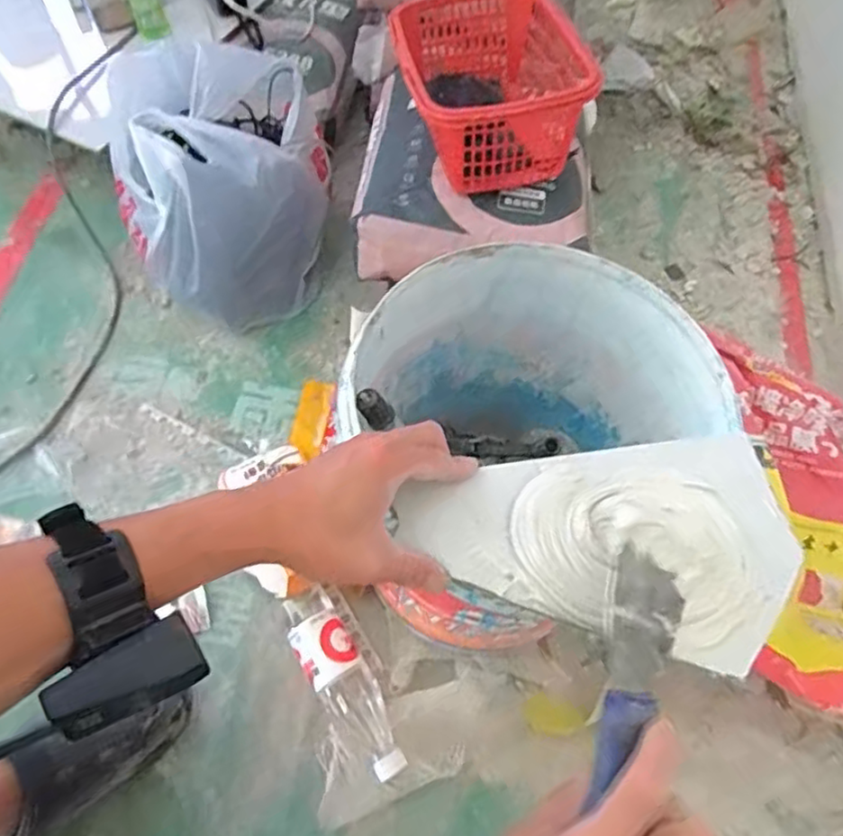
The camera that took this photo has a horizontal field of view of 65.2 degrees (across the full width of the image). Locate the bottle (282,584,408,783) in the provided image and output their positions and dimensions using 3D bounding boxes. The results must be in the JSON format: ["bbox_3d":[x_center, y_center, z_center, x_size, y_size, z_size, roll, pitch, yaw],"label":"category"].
[{"bbox_3d":[-0.082,0.273,0.694,0.062,0.052,0.209,-29,67,-18],"label":"bottle"}]

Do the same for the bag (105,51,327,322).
[{"bbox_3d":[-0.264,-0.309,0.894,0.269,0.228,0.311,-11,63,-10],"label":"bag"}]

